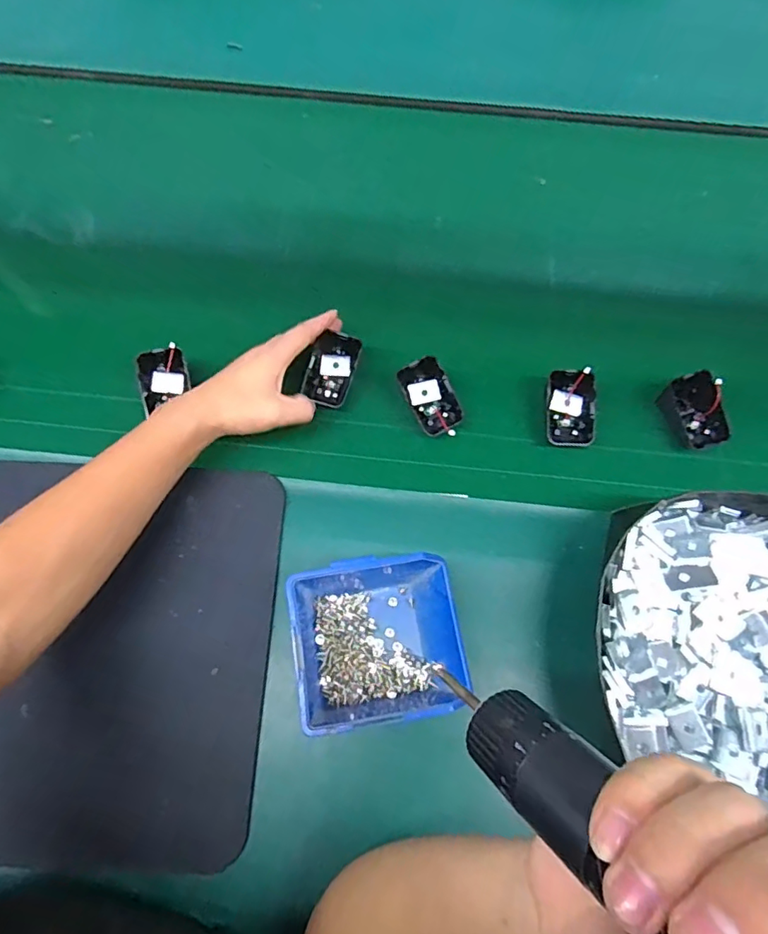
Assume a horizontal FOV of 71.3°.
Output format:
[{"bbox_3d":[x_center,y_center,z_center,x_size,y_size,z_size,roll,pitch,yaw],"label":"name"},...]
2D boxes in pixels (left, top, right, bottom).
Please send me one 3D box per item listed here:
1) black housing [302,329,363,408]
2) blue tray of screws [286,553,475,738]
[{"bbox_3d":[-0.049,-0.093,0.508,0.041,0.017,0.068,22,89,-3],"label":"black housing"},{"bbox_3d":[-0.004,0.130,0.411,0.119,0.060,0.115,-8,70,-2],"label":"blue tray of screws"}]

